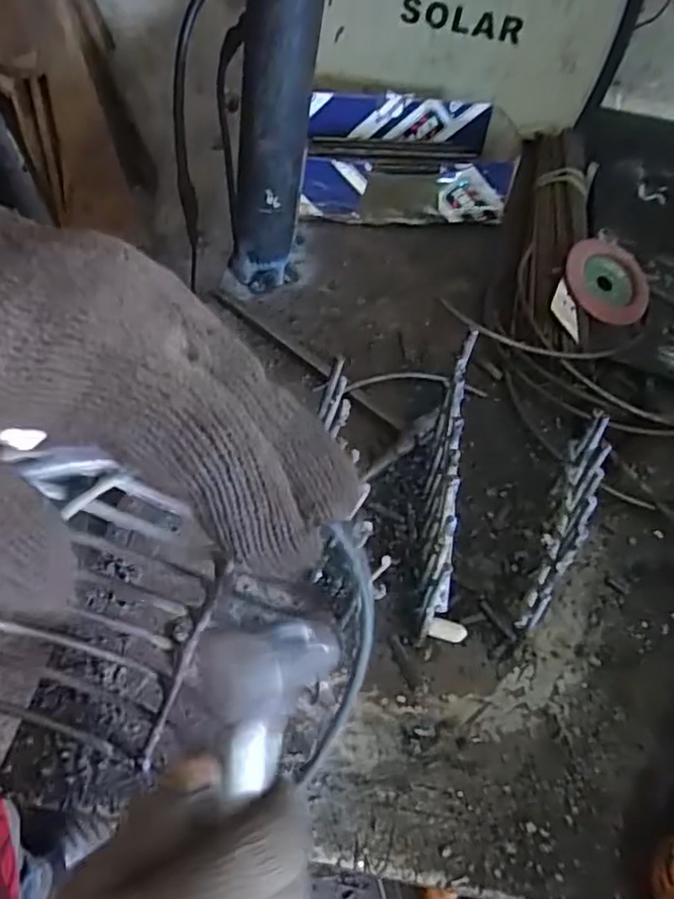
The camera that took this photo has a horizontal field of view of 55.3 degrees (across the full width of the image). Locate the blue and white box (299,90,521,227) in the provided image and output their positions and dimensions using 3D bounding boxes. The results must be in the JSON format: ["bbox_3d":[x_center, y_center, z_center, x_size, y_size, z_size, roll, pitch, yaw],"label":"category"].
[{"bbox_3d":[0.069,-0.296,0.664,0.188,0.066,0.135,0,54,-7],"label":"blue and white box"}]

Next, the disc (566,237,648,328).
[{"bbox_3d":[0.243,-0.150,0.576,0.090,0.014,0.081,-3,75,-25],"label":"disc"}]

